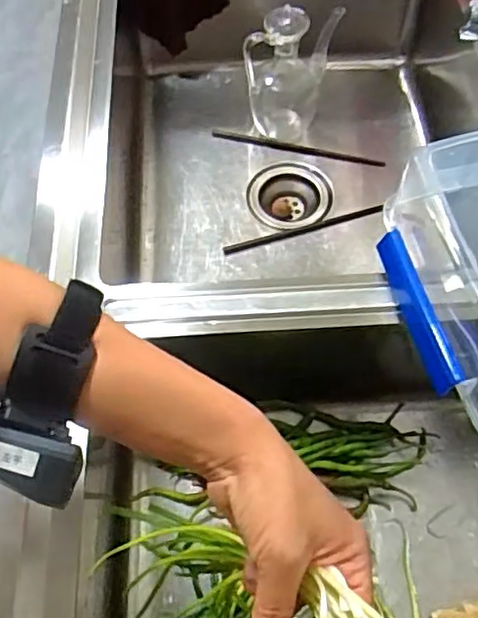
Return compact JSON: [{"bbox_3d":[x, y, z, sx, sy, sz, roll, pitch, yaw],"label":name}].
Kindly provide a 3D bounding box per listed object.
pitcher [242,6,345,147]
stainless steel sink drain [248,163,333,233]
[{"bbox_3d":[0.070,-0.317,0.842,0.086,0.176,0.107,25,65,13],"label":"pitcher"},{"bbox_3d":[0.069,-0.153,0.864,0.110,0.032,0.106,3,62,2],"label":"stainless steel sink drain"}]

